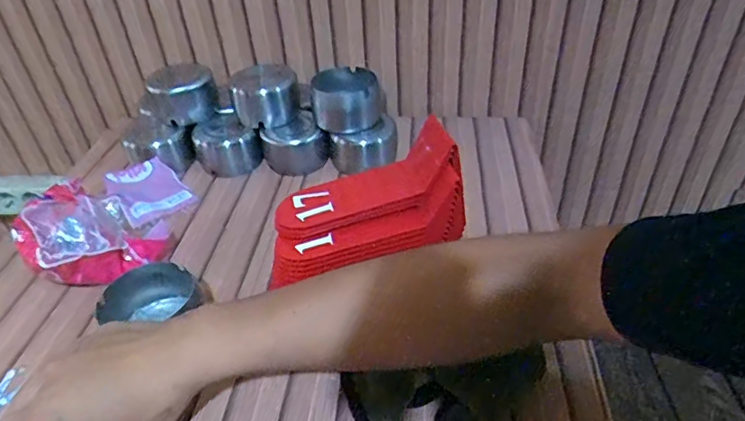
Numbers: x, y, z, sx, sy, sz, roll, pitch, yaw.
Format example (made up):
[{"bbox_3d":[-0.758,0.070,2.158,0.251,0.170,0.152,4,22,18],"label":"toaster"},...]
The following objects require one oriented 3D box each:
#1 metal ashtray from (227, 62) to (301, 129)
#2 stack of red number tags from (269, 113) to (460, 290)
[{"bbox_3d":[-0.130,-0.142,0.639,0.062,0.059,0.070,15,41,22],"label":"metal ashtray"},{"bbox_3d":[-0.007,-0.006,0.451,0.179,0.070,0.081,-24,39,5],"label":"stack of red number tags"}]

